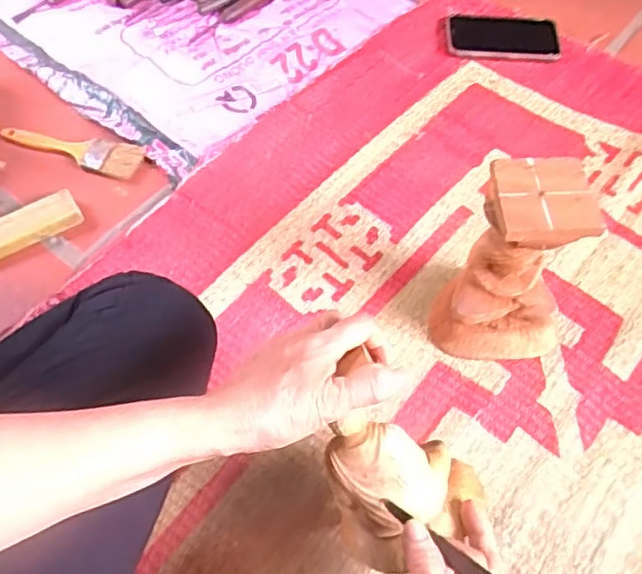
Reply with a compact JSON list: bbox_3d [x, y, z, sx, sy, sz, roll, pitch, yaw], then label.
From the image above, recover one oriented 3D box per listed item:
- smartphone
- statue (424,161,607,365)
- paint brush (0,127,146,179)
[{"bbox_3d":[0.242,-0.334,0.853,0.148,0.006,0.079,4,59,4],"label":"smartphone"},{"bbox_3d":[0.170,-0.018,0.583,0.115,0.174,0.108,3,59,3],"label":"statue"},{"bbox_3d":[-0.297,-0.167,0.761,0.176,0.009,0.042,14,61,9],"label":"paint brush"}]

